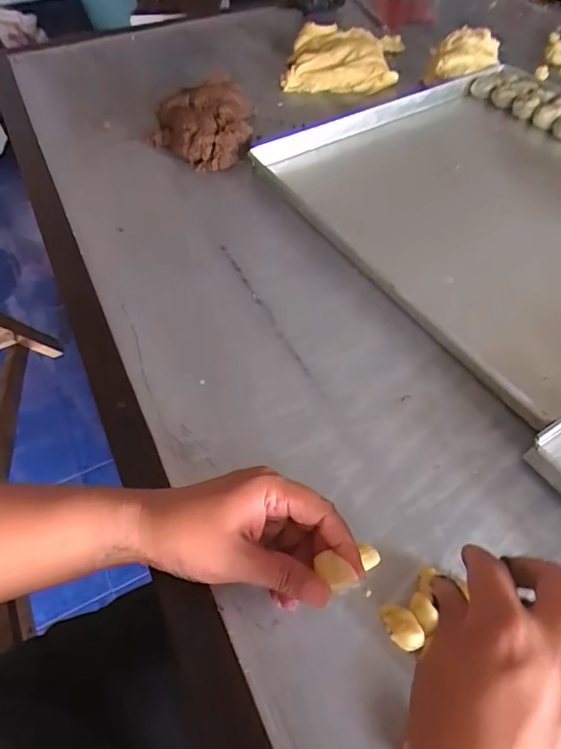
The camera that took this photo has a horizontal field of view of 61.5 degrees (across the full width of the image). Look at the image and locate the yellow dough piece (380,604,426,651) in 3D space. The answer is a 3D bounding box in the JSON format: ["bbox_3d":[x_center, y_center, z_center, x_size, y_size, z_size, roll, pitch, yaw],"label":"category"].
[{"bbox_3d":[0.082,0.169,0.318,0.020,0.016,0.029,-15,54,-8],"label":"yellow dough piece"}]

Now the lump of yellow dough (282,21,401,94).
[{"bbox_3d":[0.121,-0.576,0.863,0.208,0.066,0.201,6,54,7],"label":"lump of yellow dough"}]

